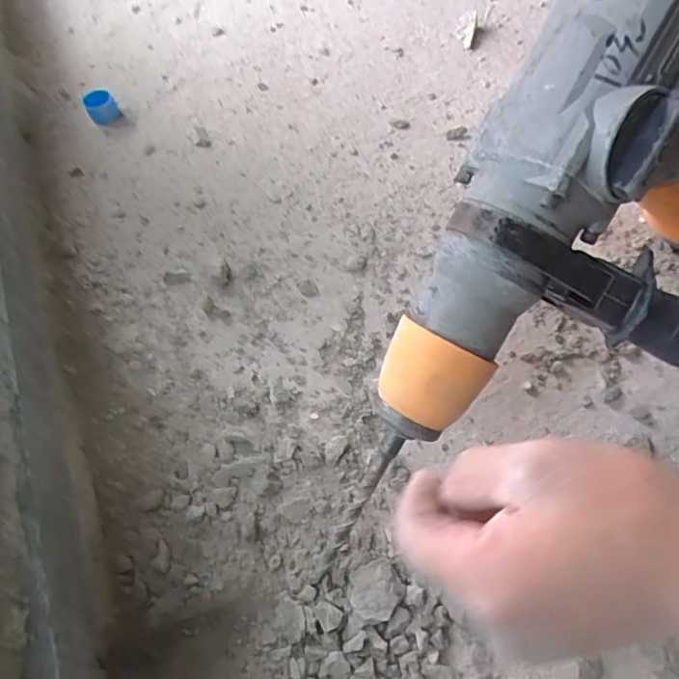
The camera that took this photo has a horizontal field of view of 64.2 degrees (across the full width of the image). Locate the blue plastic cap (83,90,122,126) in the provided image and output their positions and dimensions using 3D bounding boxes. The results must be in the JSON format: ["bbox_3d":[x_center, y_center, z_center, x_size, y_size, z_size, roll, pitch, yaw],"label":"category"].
[{"bbox_3d":[-0.234,-0.230,0.529,0.028,0.019,0.030,-2,62,3],"label":"blue plastic cap"}]

